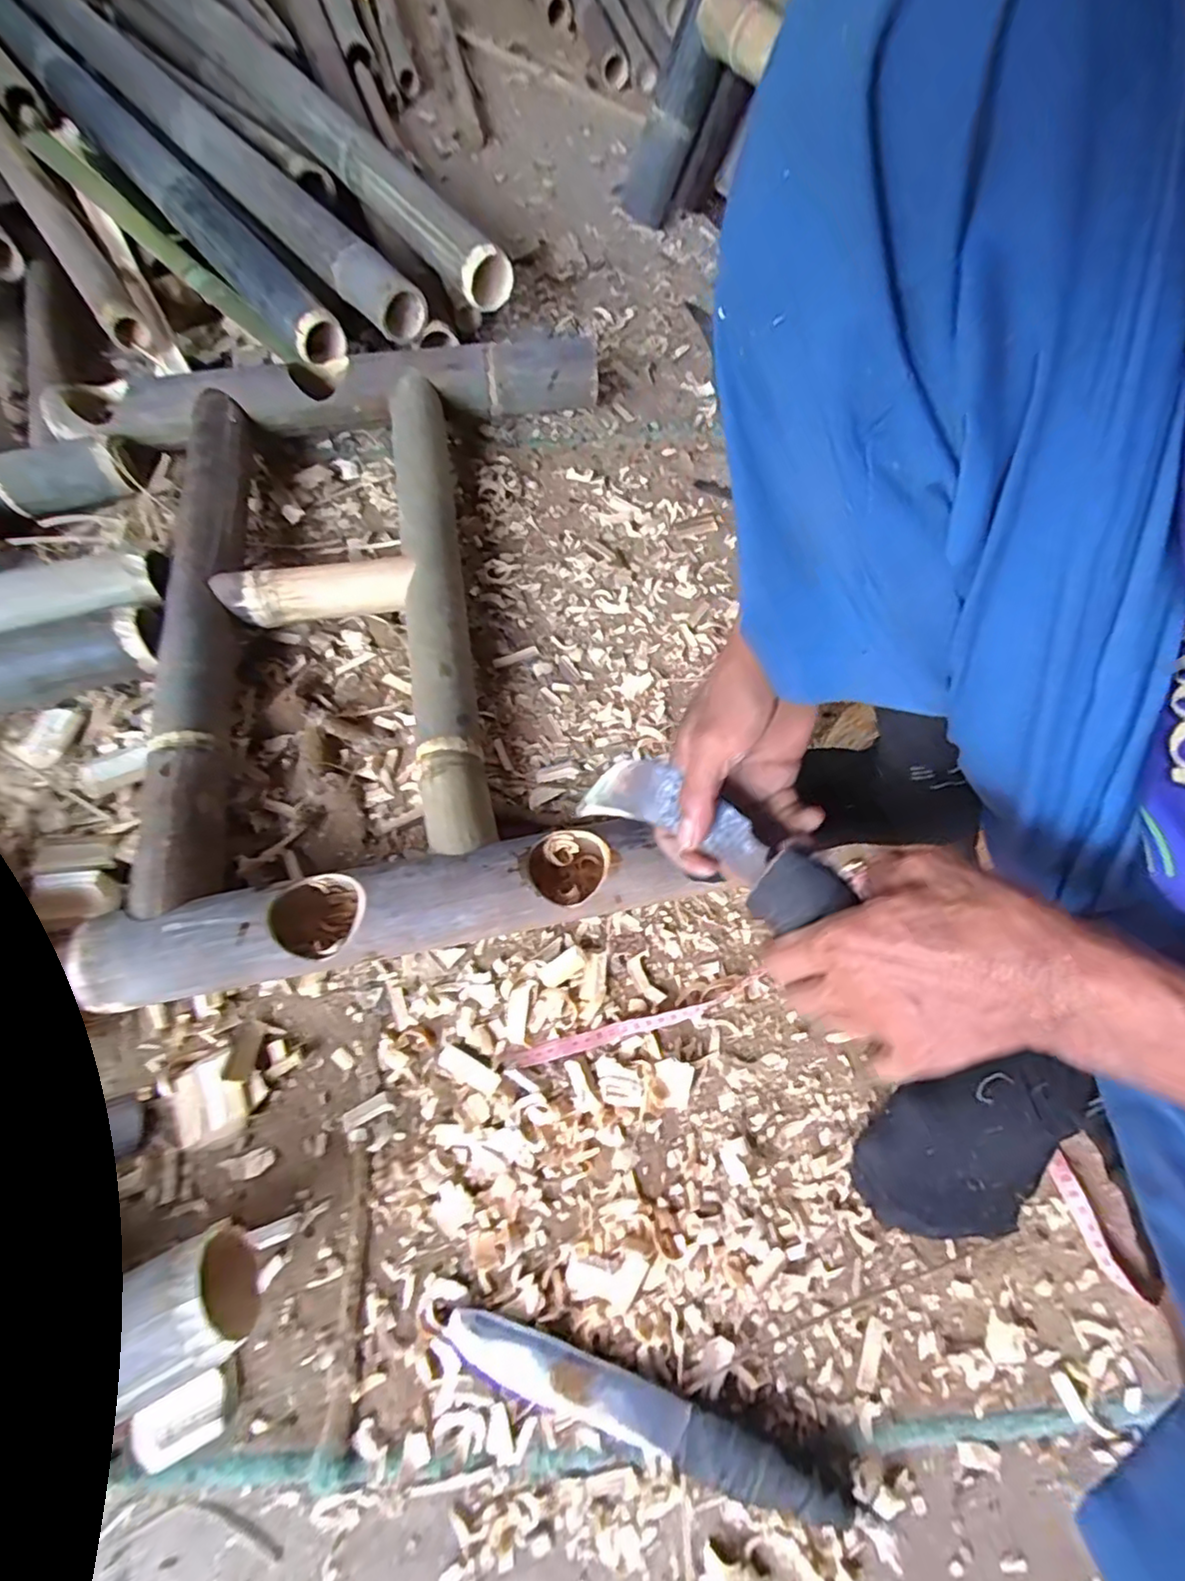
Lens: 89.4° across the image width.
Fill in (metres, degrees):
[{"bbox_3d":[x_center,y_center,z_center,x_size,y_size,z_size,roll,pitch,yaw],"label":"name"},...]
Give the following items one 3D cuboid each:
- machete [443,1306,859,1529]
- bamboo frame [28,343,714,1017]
[{"bbox_3d":[0.030,0.390,0.374,0.257,0.021,0.035,15,66,6],"label":"machete"},{"bbox_3d":[-0.217,-0.183,0.595,0.541,0.095,0.693,-11,66,-6],"label":"bamboo frame"}]

